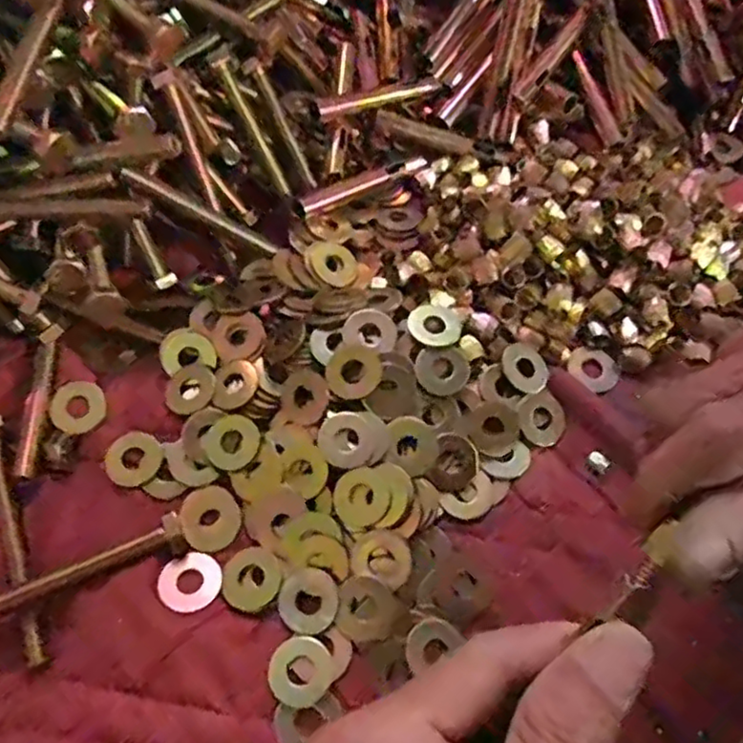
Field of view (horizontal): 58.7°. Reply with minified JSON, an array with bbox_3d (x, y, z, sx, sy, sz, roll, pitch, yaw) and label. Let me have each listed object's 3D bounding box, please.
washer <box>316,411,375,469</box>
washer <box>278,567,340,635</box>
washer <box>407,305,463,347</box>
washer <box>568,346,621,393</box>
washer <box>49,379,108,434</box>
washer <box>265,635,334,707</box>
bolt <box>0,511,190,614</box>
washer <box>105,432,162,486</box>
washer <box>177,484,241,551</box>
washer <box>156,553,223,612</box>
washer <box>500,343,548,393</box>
[{"bbox_3d":[-0.011,0.029,0.285,0.024,0.004,0.024,1,63,-1],"label":"washer"},{"bbox_3d":[-0.025,0.091,0.262,0.024,0.004,0.024,1,63,-1],"label":"washer"},{"bbox_3d":[0.030,-0.021,0.307,0.025,0.004,0.022,7,63,2],"label":"washer"},{"bbox_3d":[0.108,-0.002,0.321,0.021,0.006,0.025,-43,68,-6],"label":"washer"},{"bbox_3d":[-0.134,0.015,0.301,0.023,0.004,0.026,-27,67,-14],"label":"washer"},{"bbox_3d":[-0.027,0.114,0.253,0.024,0.004,0.023,-40,71,-19],"label":"washer"},{"bbox_3d":[-0.124,0.084,0.258,0.101,0.018,0.014,-25,66,-13],"label":"bolt"},{"bbox_3d":[-0.104,0.038,0.290,0.024,0.004,0.023,5,67,-12],"label":"washer"},{"bbox_3d":[-0.068,0.062,0.280,0.025,0.004,0.027,1,63,-1],"label":"washer"},{"bbox_3d":[-0.073,0.085,0.267,0.025,0.004,0.022,-25,66,-13],"label":"washer"},{"bbox_3d":[0.072,-0.002,0.311,0.021,0.004,0.024,-15,82,-15],"label":"washer"}]

